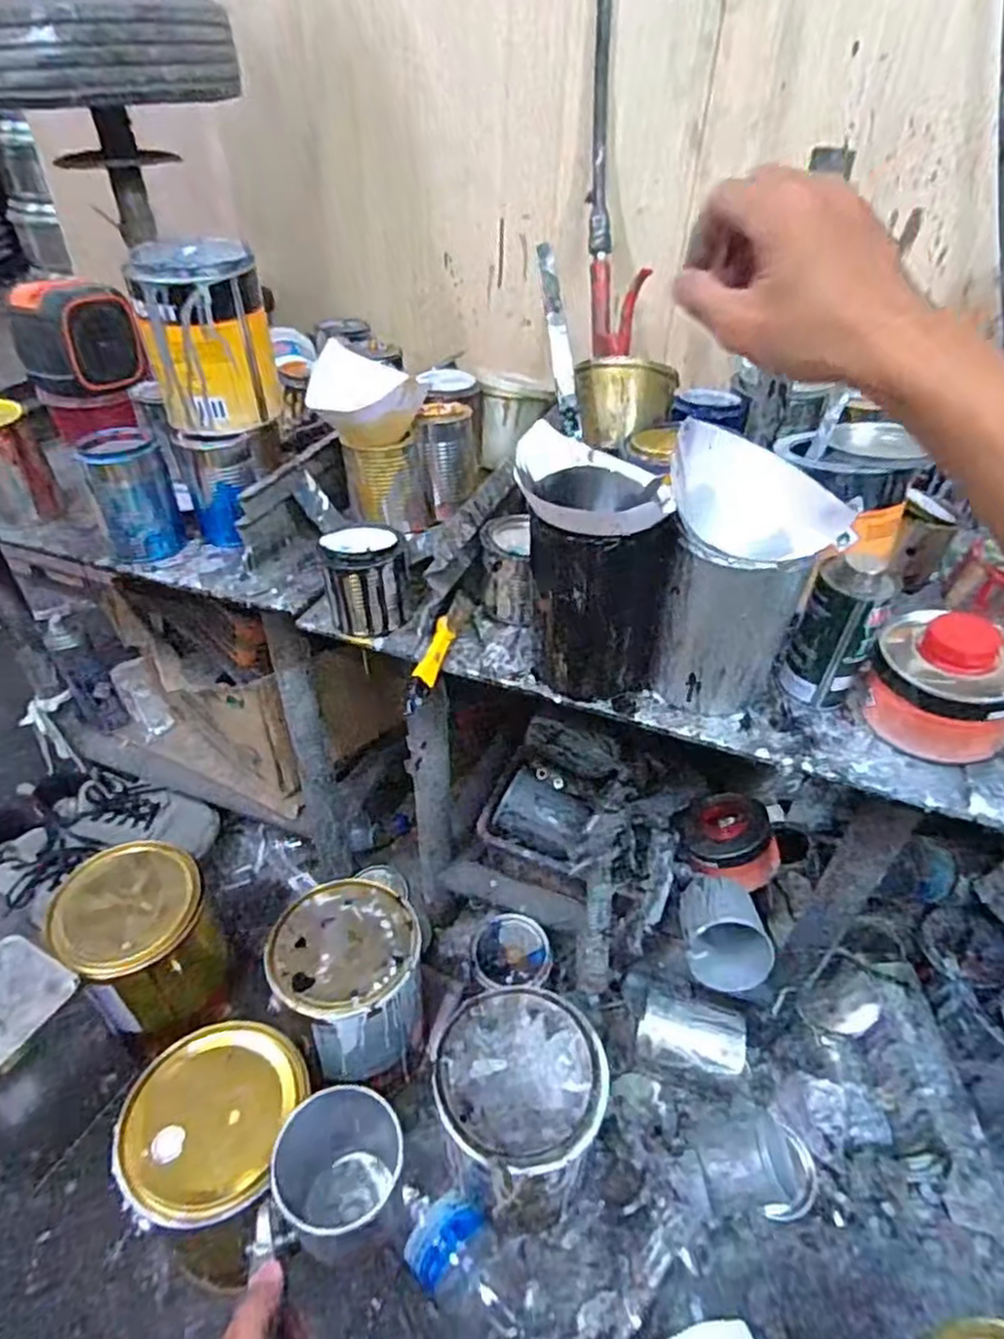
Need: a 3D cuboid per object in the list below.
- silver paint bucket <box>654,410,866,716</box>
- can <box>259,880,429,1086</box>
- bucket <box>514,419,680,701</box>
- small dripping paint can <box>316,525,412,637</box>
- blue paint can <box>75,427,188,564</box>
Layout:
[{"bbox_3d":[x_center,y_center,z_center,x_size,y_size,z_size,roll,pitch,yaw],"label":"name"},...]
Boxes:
[{"bbox_3d":[0.167,-0.062,0.519,0.116,0.176,0.107,11,41,10],"label":"silver paint bucket"},{"bbox_3d":[-0.171,0.363,0.815,0.158,0.167,0.173,-14,43,-19],"label":"can"},{"bbox_3d":[0.065,-0.073,0.538,0.096,0.169,0.118,-3,41,-7],"label":"bucket"},{"bbox_3d":[-0.116,-0.078,0.609,0.073,0.074,0.071,-6,41,-9],"label":"small dripping paint can"},{"bbox_3d":[-0.341,-0.162,0.658,0.068,0.100,0.074,-15,43,-19],"label":"blue paint can"}]

